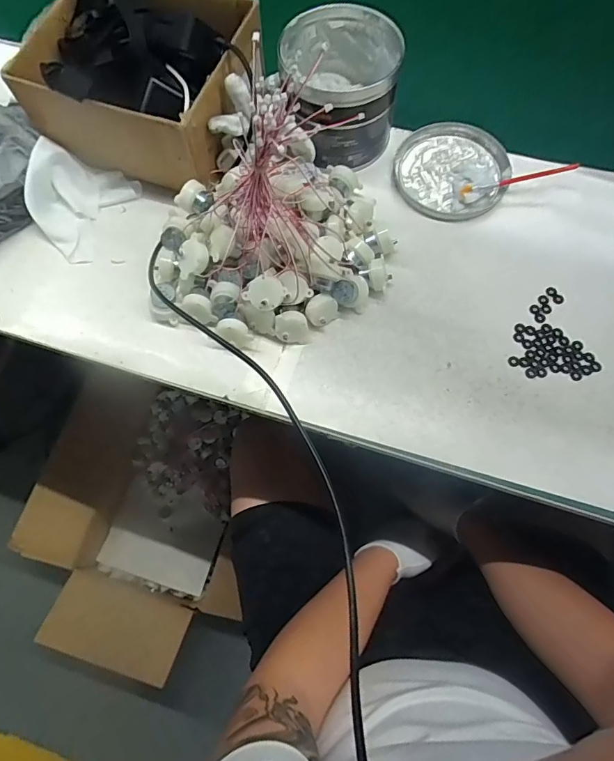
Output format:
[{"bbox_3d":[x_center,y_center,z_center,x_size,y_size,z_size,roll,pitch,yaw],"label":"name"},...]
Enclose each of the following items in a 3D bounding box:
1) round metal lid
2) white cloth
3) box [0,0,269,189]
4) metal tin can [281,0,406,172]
[{"bbox_3d":[0.167,-0.241,0.513,0.125,0.023,0.121,0,69,0],"label":"round metal lid"},{"bbox_3d":[-0.257,-0.199,0.491,0.094,0.049,0.112,20,70,8],"label":"white cloth"},{"bbox_3d":[-0.171,-0.319,0.497,0.209,0.127,0.184,15,69,6],"label":"box"},{"bbox_3d":[0.038,-0.318,0.490,0.120,0.094,0.134,-15,69,-6],"label":"metal tin can"}]

